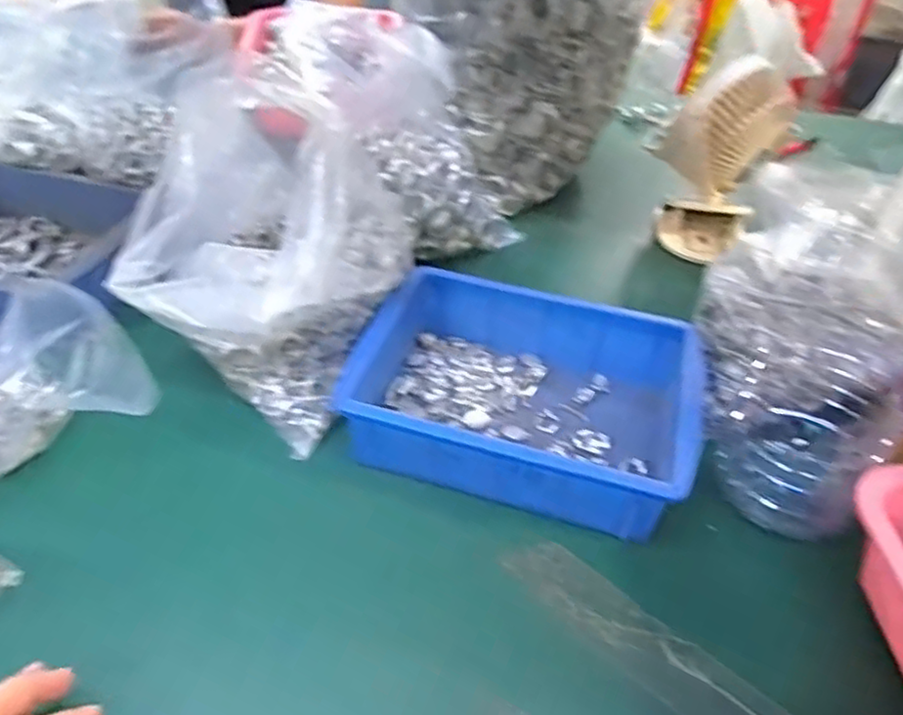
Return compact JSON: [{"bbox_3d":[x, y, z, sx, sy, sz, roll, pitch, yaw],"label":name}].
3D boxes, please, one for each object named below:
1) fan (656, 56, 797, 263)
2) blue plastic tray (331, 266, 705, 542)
[{"bbox_3d":[0.275,-0.200,0.691,0.110,0.178,0.071,34,51,28],"label":"fan"},{"bbox_3d":[0.054,0.029,0.514,0.245,0.073,0.173,13,44,9],"label":"blue plastic tray"}]

